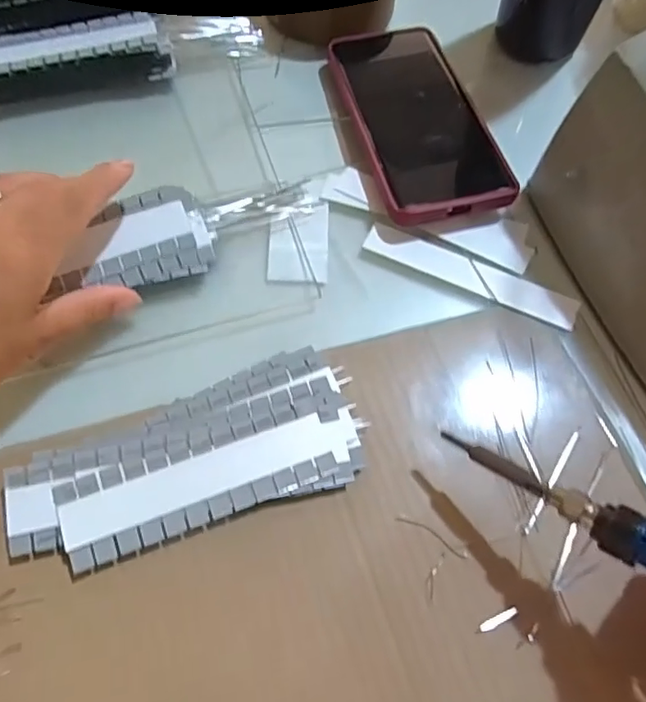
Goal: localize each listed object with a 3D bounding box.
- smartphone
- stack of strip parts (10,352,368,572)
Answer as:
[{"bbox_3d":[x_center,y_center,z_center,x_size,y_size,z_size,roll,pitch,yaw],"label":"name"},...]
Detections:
[{"bbox_3d":[0.058,-0.156,0.372,0.078,0.011,0.174,-13,62,-2],"label":"smartphone"},{"bbox_3d":[-0.062,0.055,0.274,0.164,0.012,0.070,-21,68,-11],"label":"stack of strip parts"}]

